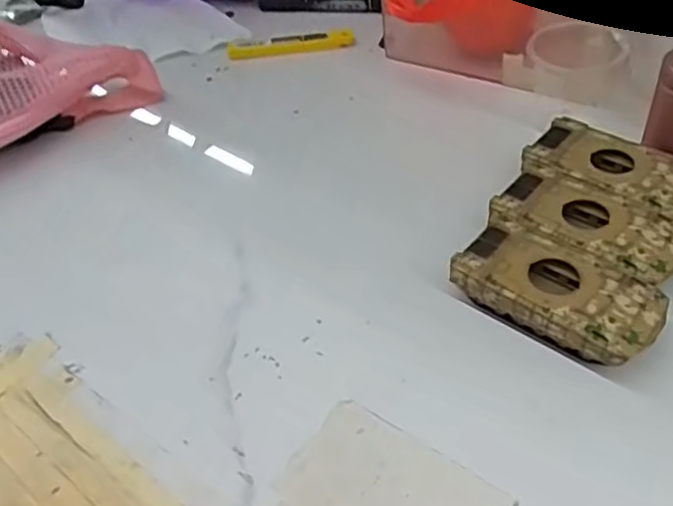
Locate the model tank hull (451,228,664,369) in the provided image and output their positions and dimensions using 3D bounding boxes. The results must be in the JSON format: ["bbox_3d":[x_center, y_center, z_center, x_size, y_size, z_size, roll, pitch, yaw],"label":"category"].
[{"bbox_3d":[0.109,0.023,0.339,0.095,0.027,0.050,30,56,31],"label":"model tank hull"}]

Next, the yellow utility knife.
[{"bbox_3d":[-0.037,-0.172,0.561,0.103,0.011,0.023,-10,45,-3],"label":"yellow utility knife"}]

